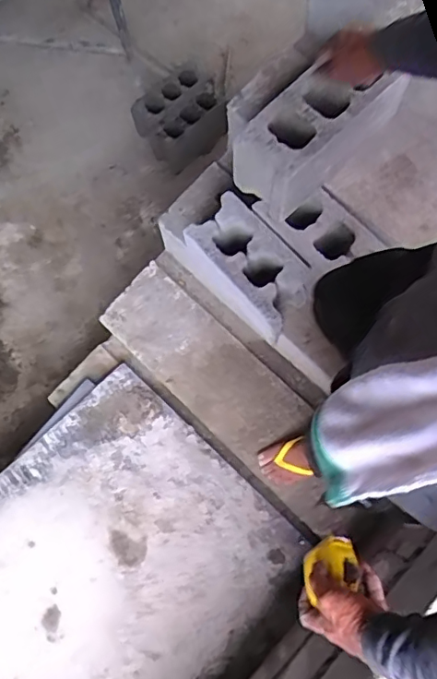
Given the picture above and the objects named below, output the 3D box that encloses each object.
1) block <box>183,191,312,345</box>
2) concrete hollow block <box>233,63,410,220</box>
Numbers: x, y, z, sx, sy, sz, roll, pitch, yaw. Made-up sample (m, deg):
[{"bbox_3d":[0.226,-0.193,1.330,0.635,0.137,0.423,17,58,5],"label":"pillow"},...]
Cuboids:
[{"bbox_3d":[0.077,-0.177,1.313,0.311,0.151,0.171,42,81,13],"label":"block"},{"bbox_3d":[0.215,-0.477,1.232,0.381,0.222,0.161,-42,78,-15],"label":"concrete hollow block"}]

